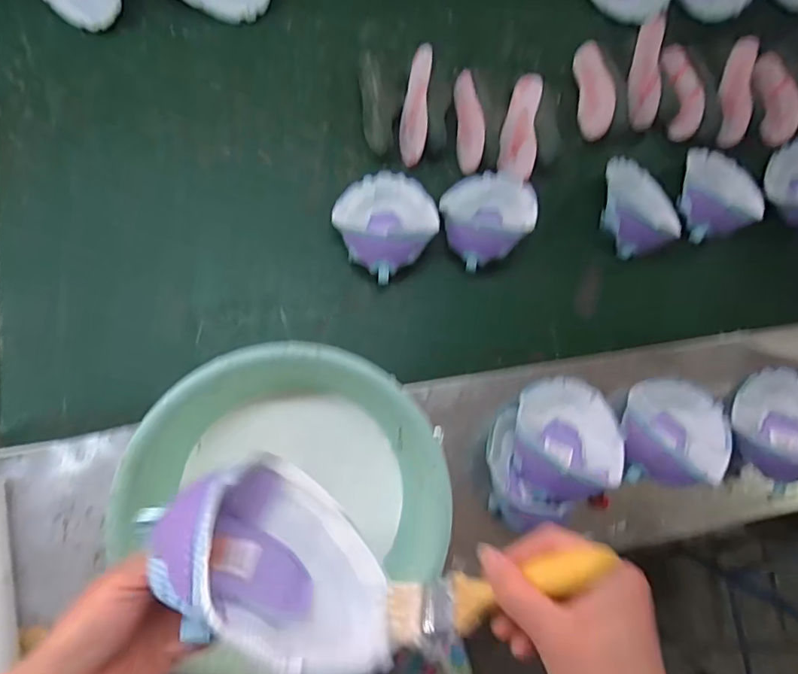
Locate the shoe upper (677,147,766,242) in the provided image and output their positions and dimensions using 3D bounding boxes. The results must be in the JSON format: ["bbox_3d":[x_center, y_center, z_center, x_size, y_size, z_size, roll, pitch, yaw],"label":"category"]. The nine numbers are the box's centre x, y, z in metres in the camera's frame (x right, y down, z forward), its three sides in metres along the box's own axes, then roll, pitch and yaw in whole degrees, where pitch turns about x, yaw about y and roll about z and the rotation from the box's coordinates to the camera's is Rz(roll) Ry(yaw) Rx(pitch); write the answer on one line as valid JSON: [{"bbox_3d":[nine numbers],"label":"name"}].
[{"bbox_3d":[0.458,-0.214,0.718,0.129,0.044,0.131,-21,87,-8],"label":"shoe upper"}]

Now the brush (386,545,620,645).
[{"bbox_3d":[0.053,0.152,0.298,0.008,0.149,0.034,42,35,-32],"label":"brush"}]

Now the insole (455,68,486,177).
[{"bbox_3d":[0.097,-0.299,0.700,0.004,0.052,0.144,-2,88,-35],"label":"insole"}]

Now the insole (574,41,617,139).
[{"bbox_3d":[0.284,-0.361,0.734,0.011,0.055,0.144,1,82,-38],"label":"insole"}]

